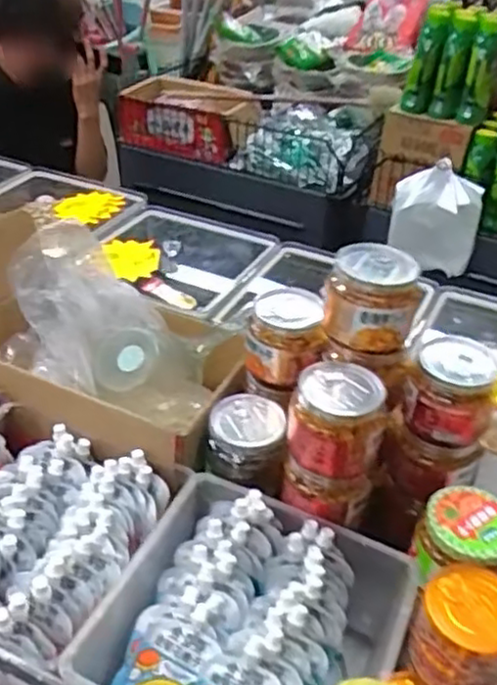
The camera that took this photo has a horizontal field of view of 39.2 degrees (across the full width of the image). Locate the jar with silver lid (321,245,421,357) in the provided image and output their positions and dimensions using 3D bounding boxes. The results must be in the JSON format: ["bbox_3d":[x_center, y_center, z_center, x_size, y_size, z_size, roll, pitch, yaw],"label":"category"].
[{"bbox_3d":[0.146,-0.049,0.836,0.102,0.117,0.089,6,36,4],"label":"jar with silver lid"}]

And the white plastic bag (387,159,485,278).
[{"bbox_3d":[0.454,-0.300,1.710,0.206,0.225,0.121,17,38,18],"label":"white plastic bag"}]

